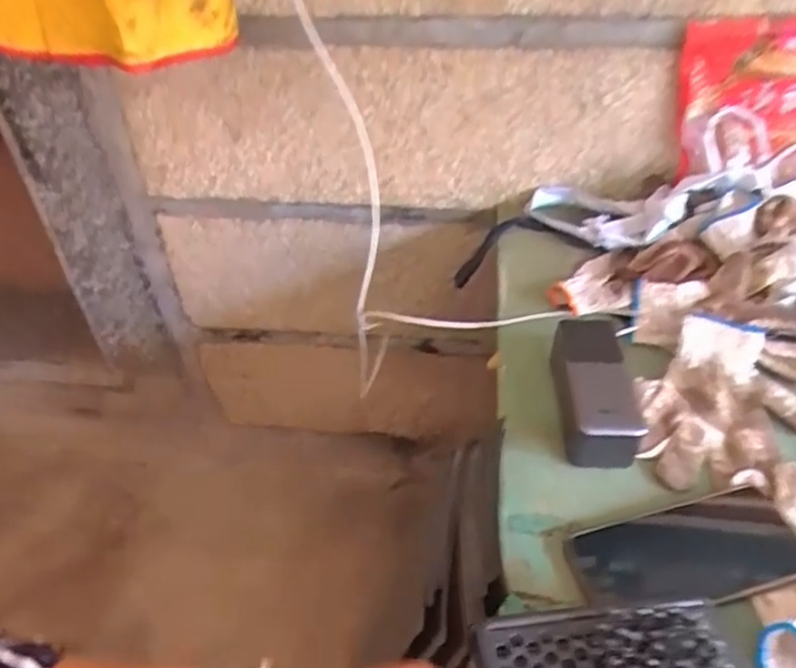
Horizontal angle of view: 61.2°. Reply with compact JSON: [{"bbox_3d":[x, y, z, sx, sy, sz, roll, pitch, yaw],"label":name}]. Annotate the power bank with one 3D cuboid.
[{"bbox_3d":[0.163,0.040,0.562,0.063,0.049,0.138,-2,59,0],"label":"power bank"}]

